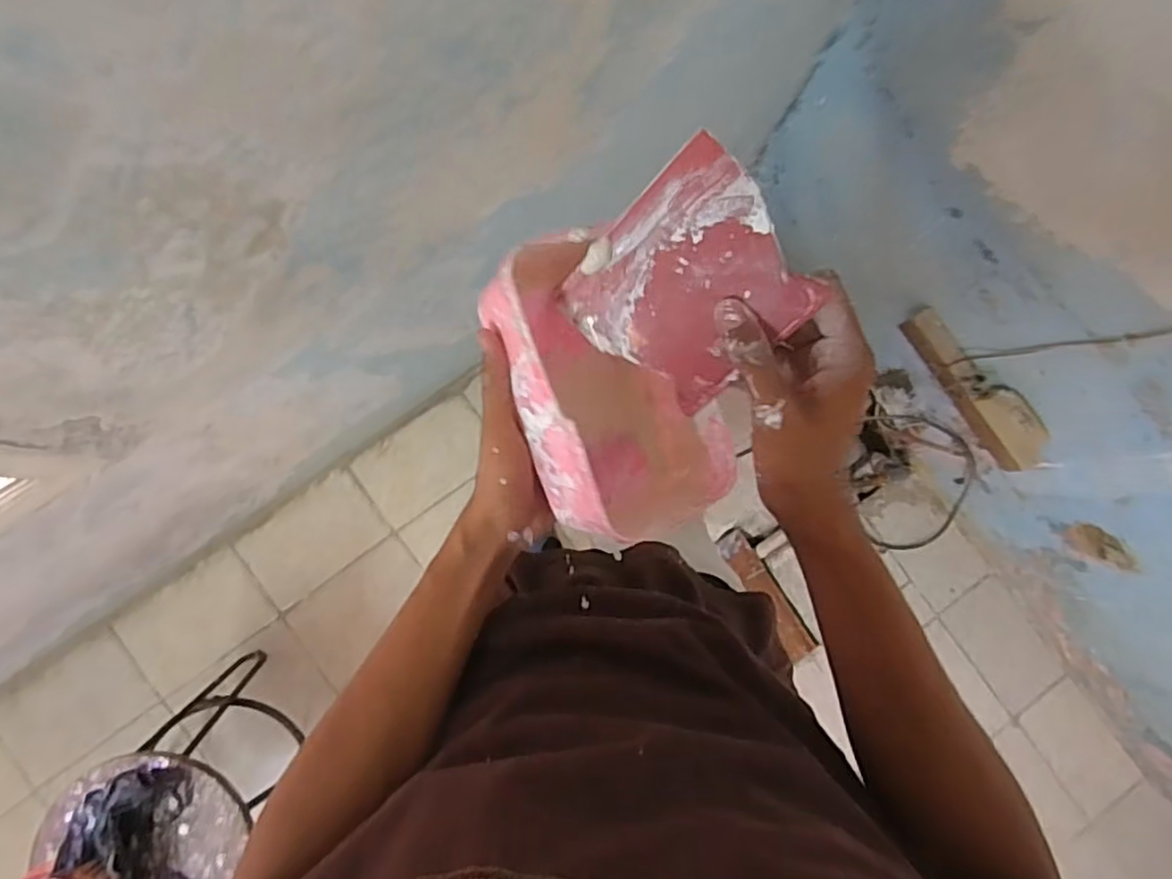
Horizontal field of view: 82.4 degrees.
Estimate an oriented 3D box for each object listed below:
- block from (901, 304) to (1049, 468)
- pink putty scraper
[{"bbox_3d":[0.698,-0.091,1.204,0.052,0.126,0.343,-40,91,-8],"label":"block"},{"bbox_3d":[0.056,-0.081,0.366,0.105,0.005,0.118,47,122,-4],"label":"pink putty scraper"}]

